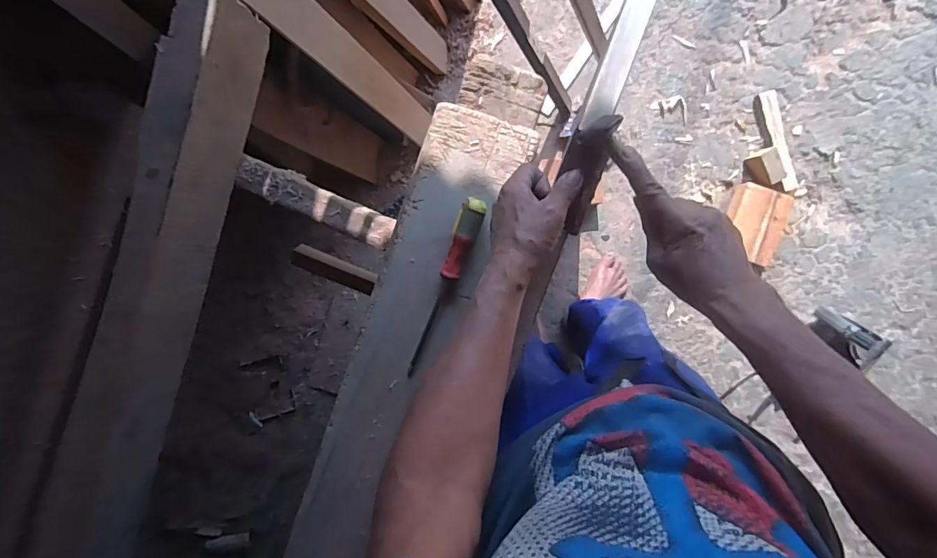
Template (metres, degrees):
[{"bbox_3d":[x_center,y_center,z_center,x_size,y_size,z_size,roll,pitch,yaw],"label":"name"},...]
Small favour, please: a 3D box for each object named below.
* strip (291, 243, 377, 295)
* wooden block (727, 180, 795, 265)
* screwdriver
[{"bbox_3d":[-0.235,-0.018,0.815,0.151,0.024,0.039,22,91,3],"label":"strip"},{"bbox_3d":[0.759,-0.143,1.244,0.134,0.071,0.191,20,91,3],"label":"wooden block"},{"bbox_3d":[-0.031,0.011,0.595,0.028,0.028,0.234,22,99,3],"label":"screwdriver"}]

